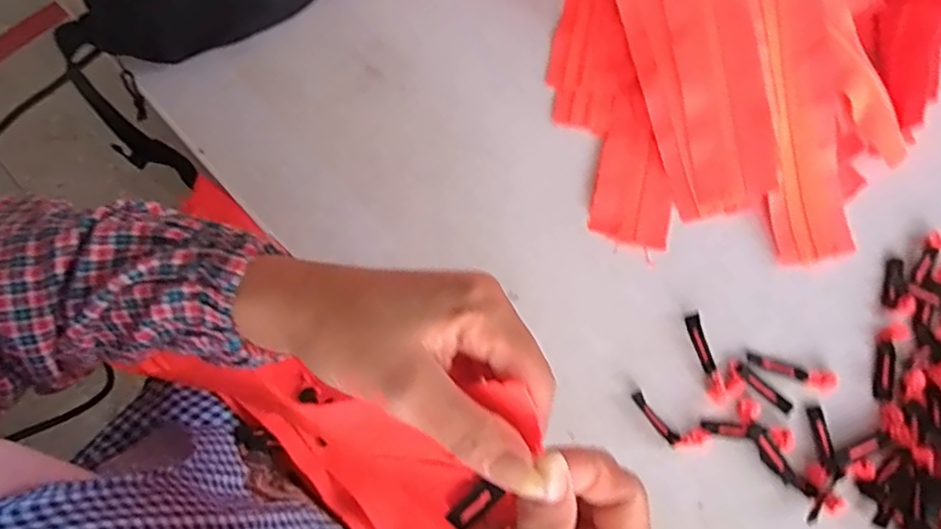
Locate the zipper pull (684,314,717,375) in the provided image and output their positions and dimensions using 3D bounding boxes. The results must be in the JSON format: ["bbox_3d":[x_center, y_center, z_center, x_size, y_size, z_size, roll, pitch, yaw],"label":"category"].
[{"bbox_3d":[0.172,0.059,0.474,0.010,0.007,0.045,-11,72,-4],"label":"zipper pull"}]

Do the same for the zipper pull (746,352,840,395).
[{"bbox_3d":[0.238,0.078,0.466,0.066,0.007,0.017,18,73,5],"label":"zipper pull"}]

